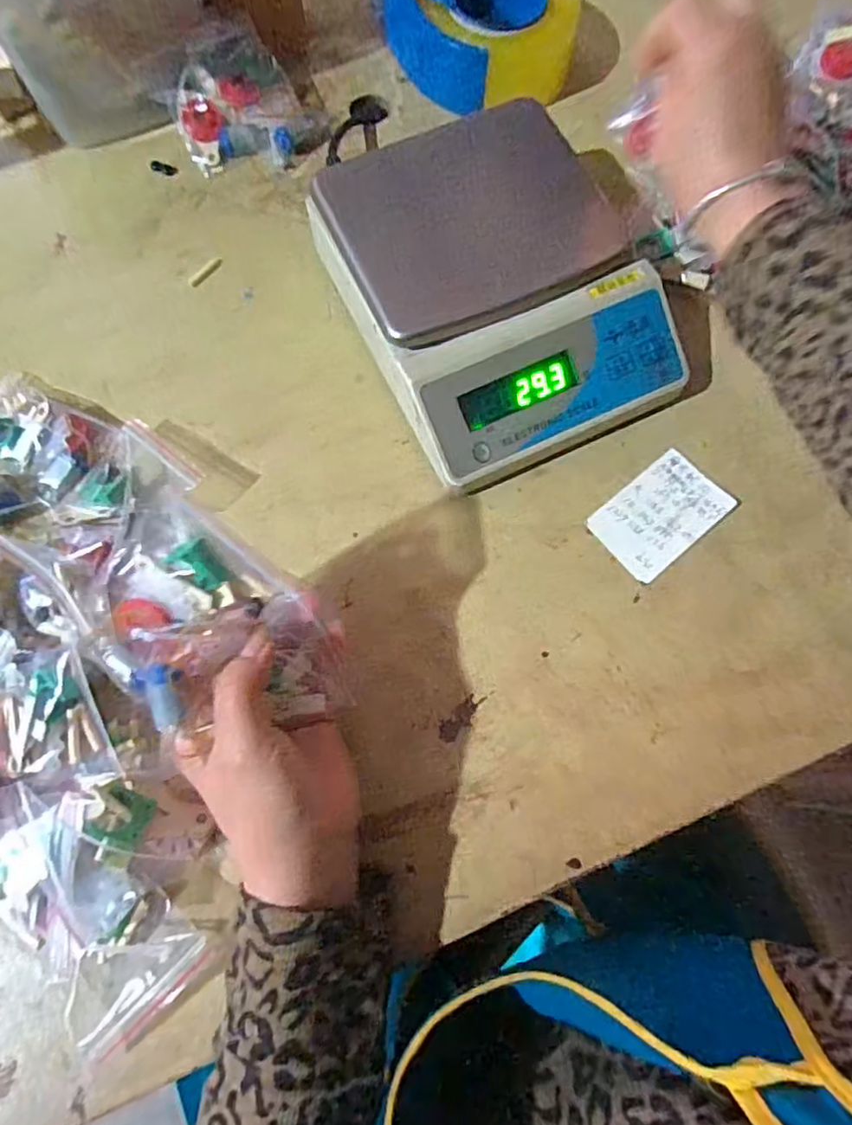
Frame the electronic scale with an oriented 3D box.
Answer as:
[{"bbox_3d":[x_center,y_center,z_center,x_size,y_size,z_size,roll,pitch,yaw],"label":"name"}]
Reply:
[{"bbox_3d":[0.047,-0.188,0.430,0.195,0.085,0.240,-25,75,-7],"label":"electronic scale"}]

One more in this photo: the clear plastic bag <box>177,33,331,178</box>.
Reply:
[{"bbox_3d":[-0.148,-0.380,0.511,0.117,0.048,0.094,-28,75,-8],"label":"clear plastic bag"}]

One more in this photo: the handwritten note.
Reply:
[{"bbox_3d":[0.163,-0.034,0.425,0.090,0.004,0.059,-39,77,-11],"label":"handwritten note"}]

